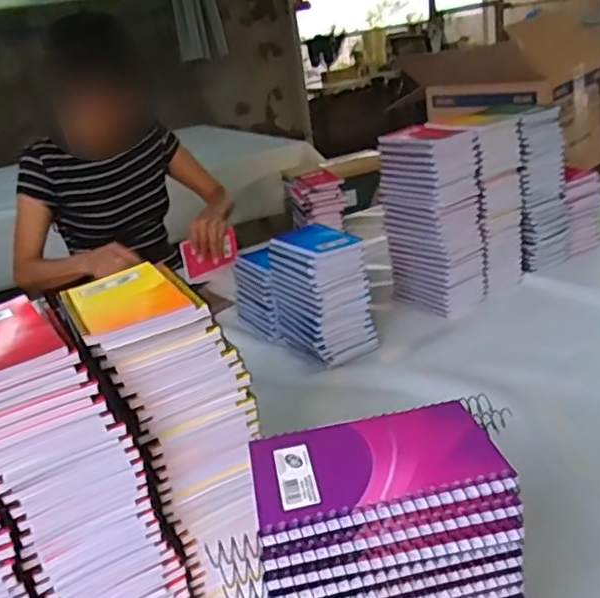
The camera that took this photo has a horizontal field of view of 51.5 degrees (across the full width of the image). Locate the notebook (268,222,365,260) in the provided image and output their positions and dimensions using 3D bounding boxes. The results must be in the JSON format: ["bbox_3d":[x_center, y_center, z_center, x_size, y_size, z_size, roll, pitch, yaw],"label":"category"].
[{"bbox_3d":[0.024,-0.089,0.920,0.081,0.009,0.107,-27,37,-28],"label":"notebook"}]

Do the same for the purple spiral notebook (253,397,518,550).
[{"bbox_3d":[0.039,0.087,0.336,0.127,0.008,0.081,-9,22,-5],"label":"purple spiral notebook"}]

